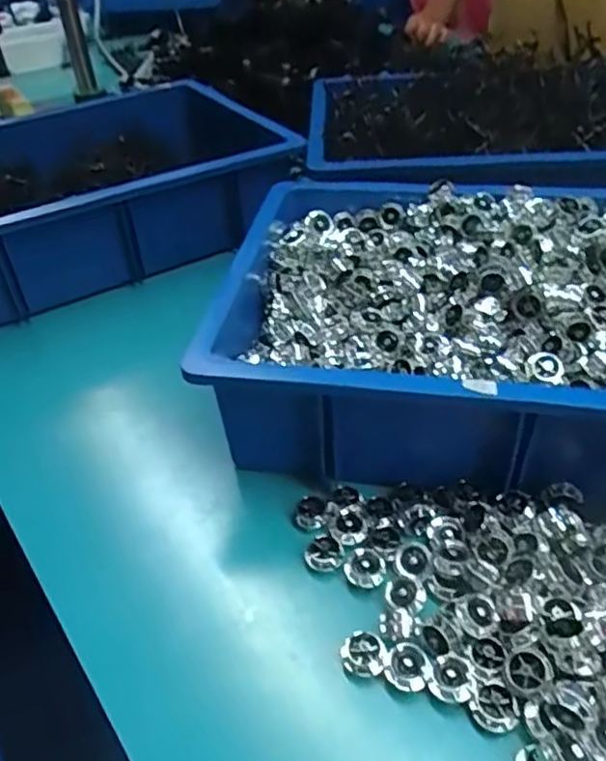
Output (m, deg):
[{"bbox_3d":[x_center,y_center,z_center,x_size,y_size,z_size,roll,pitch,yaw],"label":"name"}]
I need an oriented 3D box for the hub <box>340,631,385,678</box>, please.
[{"bbox_3d":[0.034,0.157,0.366,0.025,0.011,0.023,-3,42,2],"label":"hub"}]

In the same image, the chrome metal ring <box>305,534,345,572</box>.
[{"bbox_3d":[0.014,0.112,0.413,0.024,0.004,0.025,-8,53,11],"label":"chrome metal ring"}]

